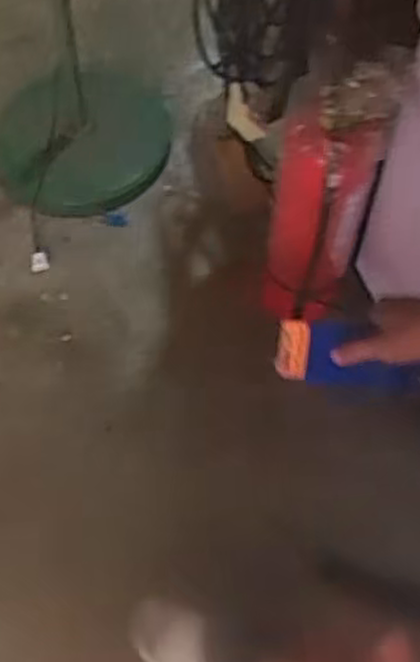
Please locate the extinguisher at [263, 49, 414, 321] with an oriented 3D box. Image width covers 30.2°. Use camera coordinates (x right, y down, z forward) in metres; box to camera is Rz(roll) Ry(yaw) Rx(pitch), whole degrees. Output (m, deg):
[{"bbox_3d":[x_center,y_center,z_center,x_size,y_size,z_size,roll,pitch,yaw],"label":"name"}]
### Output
[{"bbox_3d":[0.207,-0.224,1.451,0.165,0.612,0.173,18,62,9],"label":"extinguisher"}]

